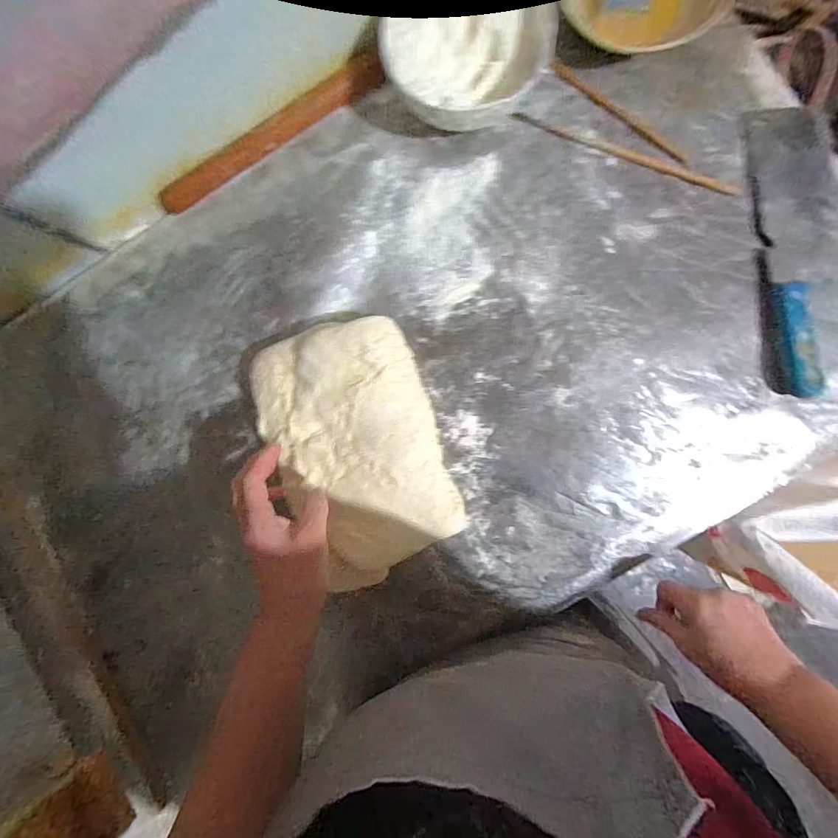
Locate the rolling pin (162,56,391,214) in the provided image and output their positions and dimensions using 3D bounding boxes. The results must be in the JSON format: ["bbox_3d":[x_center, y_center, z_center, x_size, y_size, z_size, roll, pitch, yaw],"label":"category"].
[{"bbox_3d":[-0.158,-0.302,0.451,0.267,0.021,0.029,-30,88,4],"label":"rolling pin"}]

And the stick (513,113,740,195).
[{"bbox_3d":[0.211,-0.273,0.432,0.233,0.007,0.012,21,92,4],"label":"stick"}]

